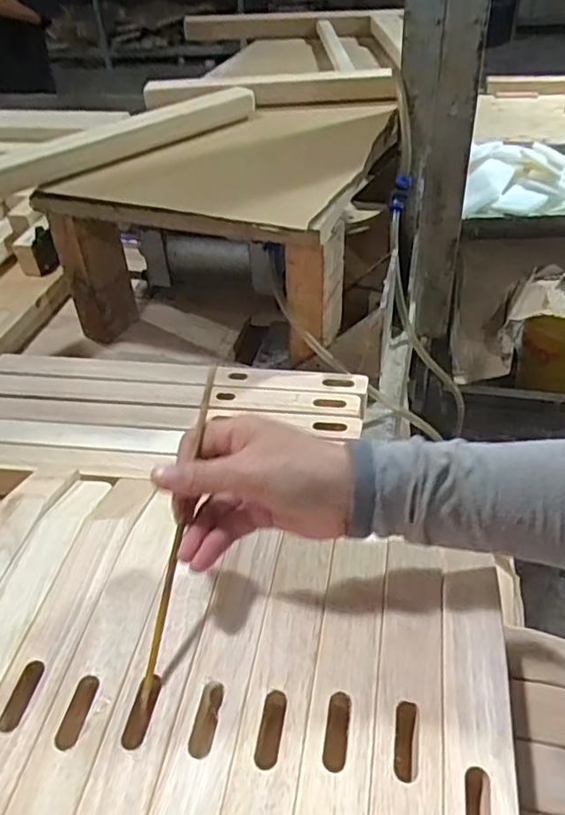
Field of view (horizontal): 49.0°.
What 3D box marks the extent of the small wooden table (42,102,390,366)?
[{"bbox_3d":[-0.043,-0.252,0.826,0.351,0.197,0.378,14,44,20],"label":"small wooden table"}]

